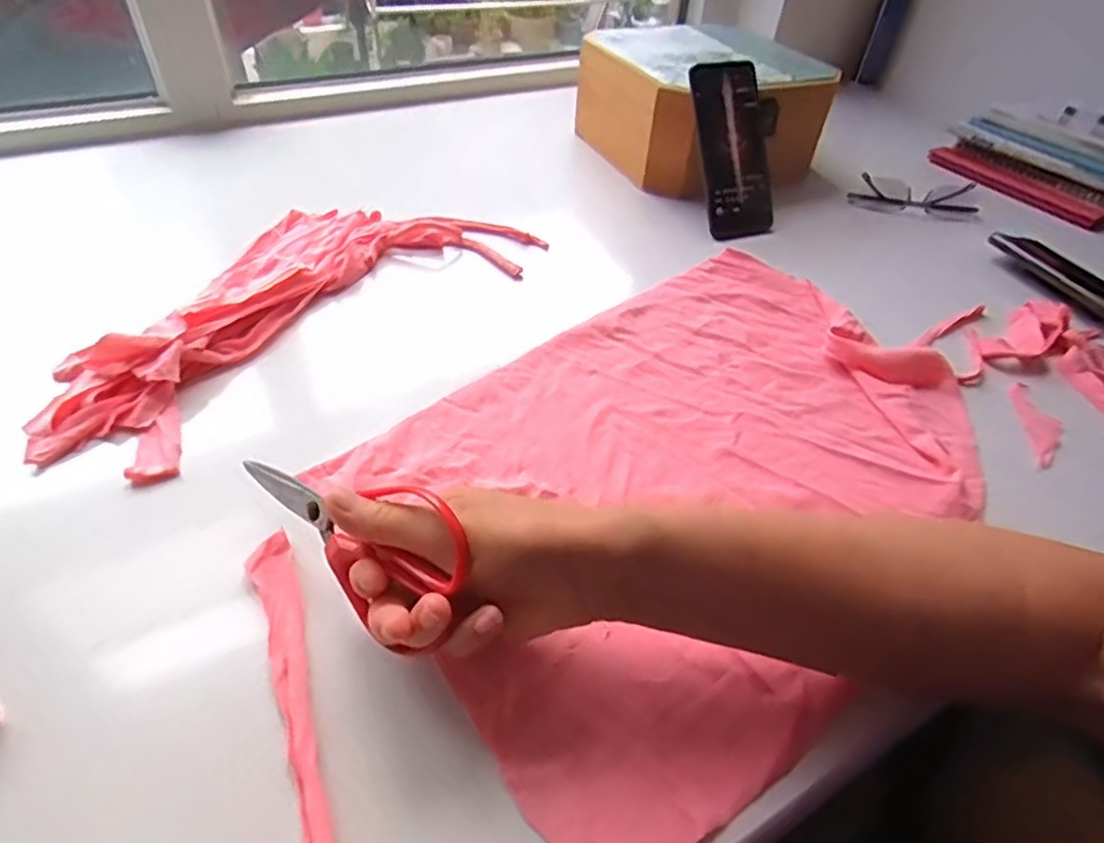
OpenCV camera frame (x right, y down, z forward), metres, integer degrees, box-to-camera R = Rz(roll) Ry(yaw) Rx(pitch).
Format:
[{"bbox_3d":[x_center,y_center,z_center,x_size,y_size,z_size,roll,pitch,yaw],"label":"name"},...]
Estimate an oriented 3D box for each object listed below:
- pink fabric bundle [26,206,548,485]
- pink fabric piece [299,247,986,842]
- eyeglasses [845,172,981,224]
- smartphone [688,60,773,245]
[{"bbox_3d":[-0.206,-0.109,0.504,0.196,0.033,0.404,34,52,24],"label":"pink fabric bundle"},{"bbox_3d":[0.098,0.017,0.410,0.438,0.020,0.287,-30,56,-30],"label":"pink fabric piece"},{"bbox_3d":[0.421,-0.259,0.736,0.146,0.045,0.073,13,46,8],"label":"eyeglasses"},{"bbox_3d":[0.180,-0.267,0.622,0.072,0.161,0.013,-14,13,-7],"label":"smartphone"}]

